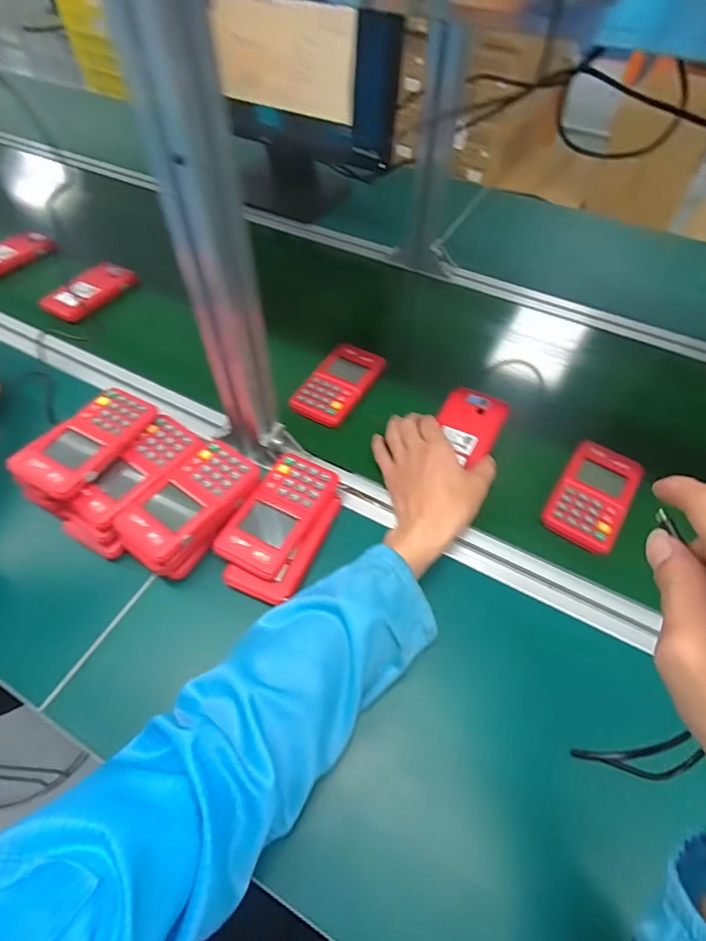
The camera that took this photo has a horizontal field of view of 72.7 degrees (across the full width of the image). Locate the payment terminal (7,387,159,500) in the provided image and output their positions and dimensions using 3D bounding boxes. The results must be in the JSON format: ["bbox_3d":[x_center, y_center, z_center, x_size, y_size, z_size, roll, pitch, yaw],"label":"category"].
[{"bbox_3d":[-0.270,-0.030,0.490,0.078,0.025,0.130,26,59,18],"label":"payment terminal"}]

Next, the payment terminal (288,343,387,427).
[{"bbox_3d":[-0.020,-0.111,0.605,0.073,0.015,0.129,26,59,18],"label":"payment terminal"}]

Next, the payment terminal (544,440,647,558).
[{"bbox_3d":[0.256,0.025,0.509,0.071,0.019,0.135,30,61,20],"label":"payment terminal"}]

